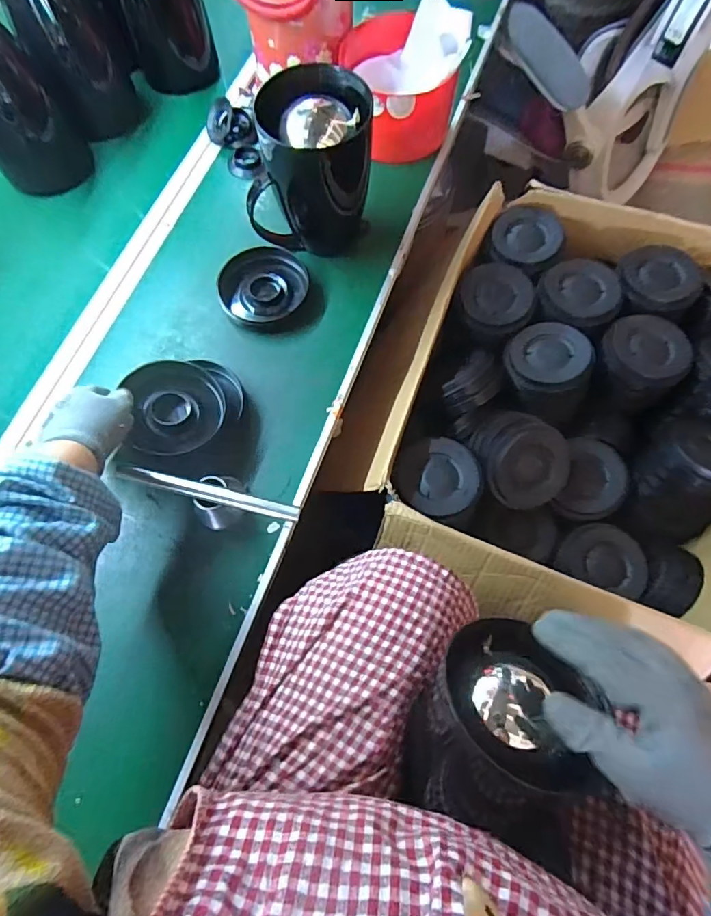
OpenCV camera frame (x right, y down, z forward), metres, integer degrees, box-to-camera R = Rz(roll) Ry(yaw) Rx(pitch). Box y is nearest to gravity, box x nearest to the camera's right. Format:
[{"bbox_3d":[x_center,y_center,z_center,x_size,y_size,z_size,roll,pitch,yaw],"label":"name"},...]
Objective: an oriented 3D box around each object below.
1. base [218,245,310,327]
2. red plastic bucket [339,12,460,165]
[{"bbox_3d":[-0.123,-0.233,0.640,0.122,0.028,0.107,-11,69,-3],"label":"base"},{"bbox_3d":[0.058,-0.541,0.703,0.136,0.111,0.149,0,69,1],"label":"red plastic bucket"}]

